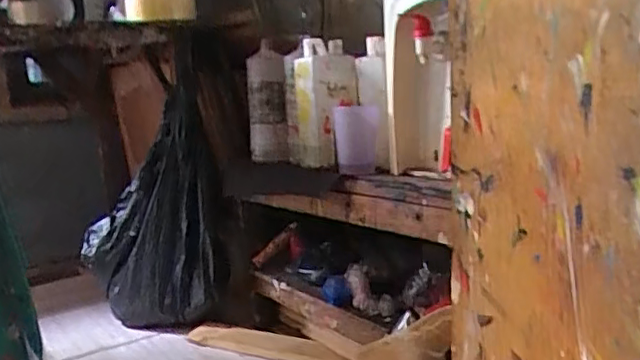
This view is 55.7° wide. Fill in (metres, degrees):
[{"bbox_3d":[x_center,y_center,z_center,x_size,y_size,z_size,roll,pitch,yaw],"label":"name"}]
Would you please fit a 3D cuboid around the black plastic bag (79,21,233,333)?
[{"bbox_3d":[-0.364,0.045,1.302,0.273,0.555,0.220,-9,11,-23],"label":"black plastic bag"}]

